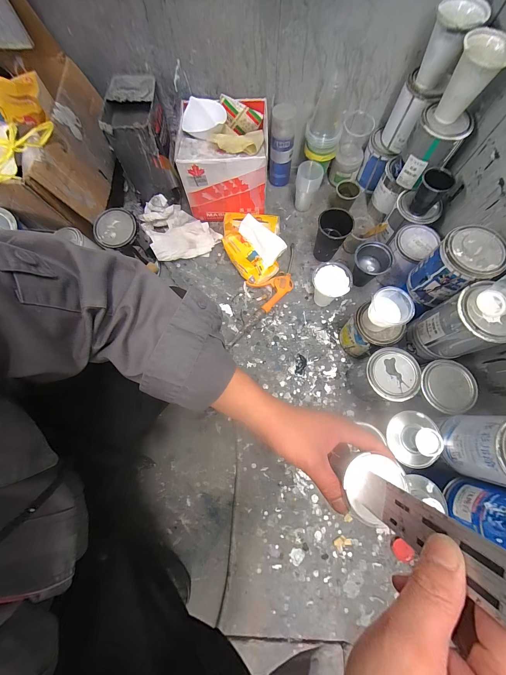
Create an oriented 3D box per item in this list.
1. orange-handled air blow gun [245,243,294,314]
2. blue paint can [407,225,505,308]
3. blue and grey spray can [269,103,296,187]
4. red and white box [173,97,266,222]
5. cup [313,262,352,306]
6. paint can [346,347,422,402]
[{"bbox_3d":[0.075,-0.170,0.730,0.205,0.027,0.098,-43,78,-11],"label":"orange-handled air blow gun"},{"bbox_3d":[0.398,-0.136,0.523,0.102,0.134,0.099,0,74,1],"label":"blue paint can"},{"bbox_3d":[0.083,-0.545,0.757,0.066,0.202,0.052,4,74,2],"label":"blue and grey spray can"},{"bbox_3d":[-0.076,-0.487,0.717,0.221,0.185,0.221,1,74,1],"label":"red and white box"},{"bbox_3d":[0.193,-0.130,0.677,0.087,0.117,0.091,0,74,1],"label":"cup"},{"bbox_3d":[0.289,0.091,0.594,0.101,0.137,0.103,0,74,1],"label":"paint can"}]

